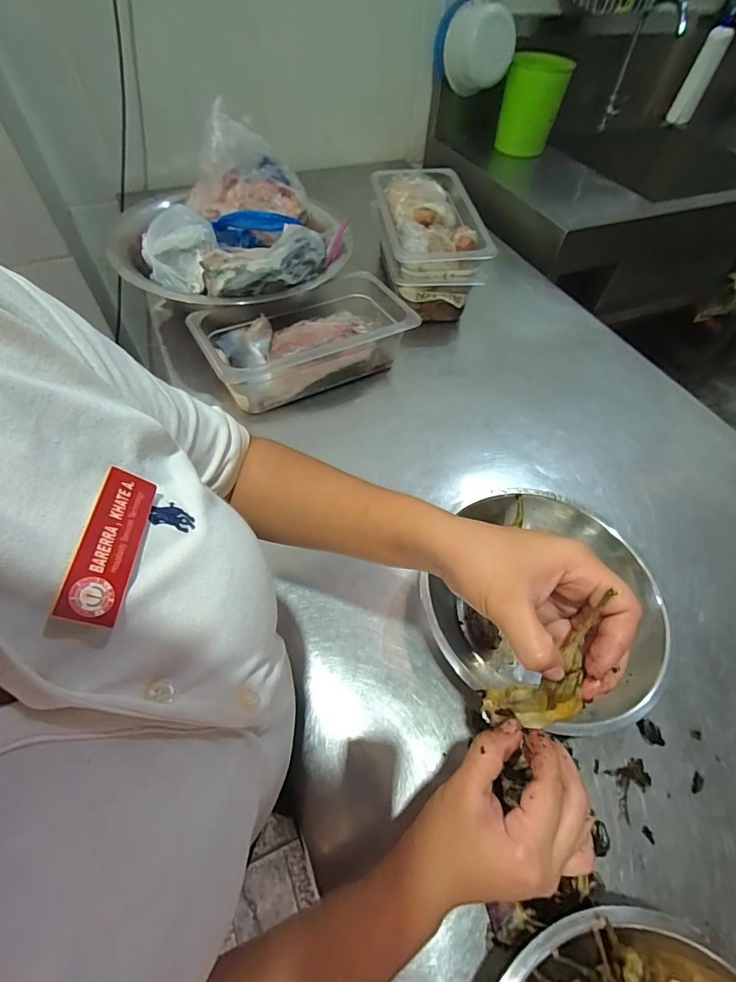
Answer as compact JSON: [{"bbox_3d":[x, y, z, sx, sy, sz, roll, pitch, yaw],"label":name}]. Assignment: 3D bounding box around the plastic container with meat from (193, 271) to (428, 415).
[{"bbox_3d":[-0.095,-0.231,0.661,0.304,0.110,0.172,-25,61,-18],"label":"plastic container with meat"}]

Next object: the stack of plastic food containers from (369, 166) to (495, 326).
[{"bbox_3d":[0.109,-0.483,0.824,0.184,0.145,0.330,-5,57,-6],"label":"stack of plastic food containers"}]

